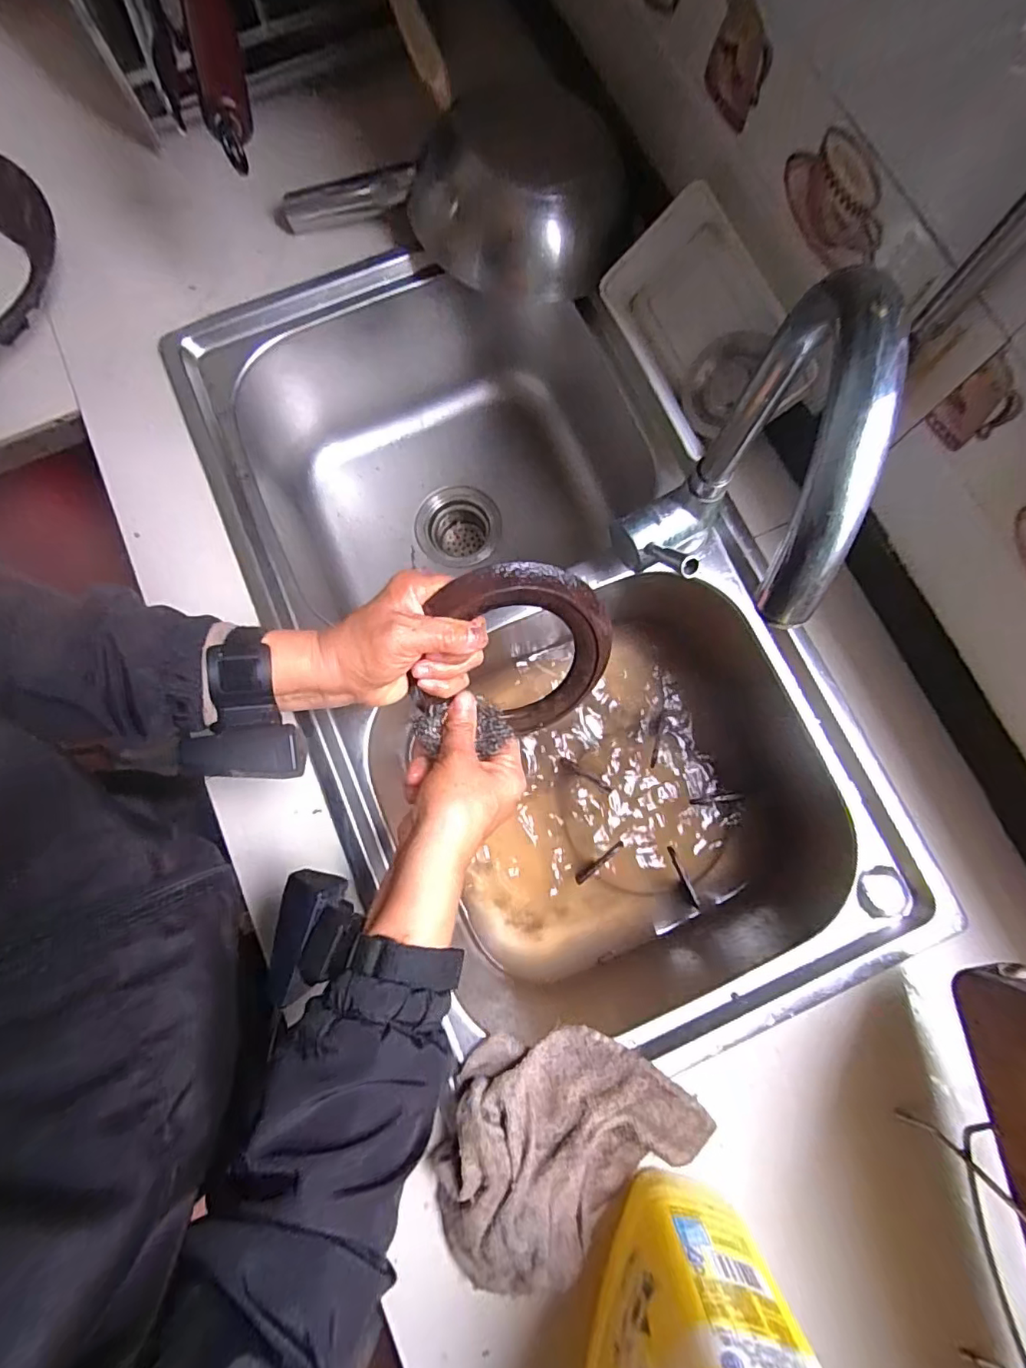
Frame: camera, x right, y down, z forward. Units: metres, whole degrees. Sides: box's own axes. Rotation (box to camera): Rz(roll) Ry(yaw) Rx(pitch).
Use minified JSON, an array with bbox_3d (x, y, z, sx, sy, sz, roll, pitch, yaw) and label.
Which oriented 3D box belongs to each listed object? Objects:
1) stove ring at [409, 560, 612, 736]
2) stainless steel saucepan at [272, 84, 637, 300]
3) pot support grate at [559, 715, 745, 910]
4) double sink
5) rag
[{"bbox_3d":[0.006,-0.021,0.394,0.137,0.137,0.012,5,36,-19],"label":"stove ring"},{"bbox_3d":[-0.063,-0.476,0.523,0.339,0.093,0.142,16,81,3],"label":"stainless steel saucepan"},{"bbox_3d":[0.139,0.131,0.595,0.182,0.043,0.191,16,81,3],"label":"pot support grate"},{"bbox_3d":[0.014,-0.056,0.575,0.438,0.207,0.754,-23,81,-3],"label":"double sink"},{"bbox_3d":[0.041,0.331,0.390,0.189,0.051,0.136,-12,80,-1],"label":"rag"}]

